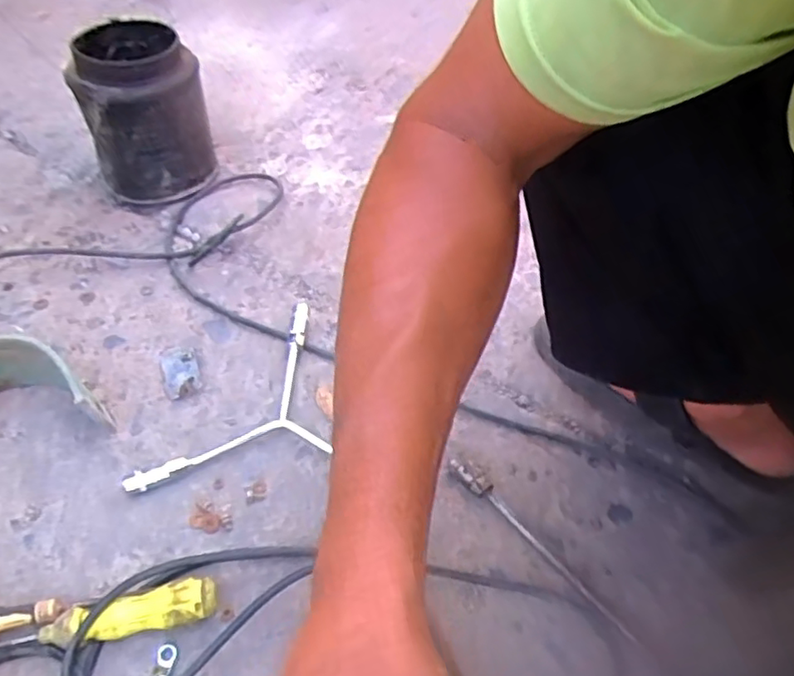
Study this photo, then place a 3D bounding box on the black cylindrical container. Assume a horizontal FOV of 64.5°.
[{"bbox_3d":[-0.292,-0.258,0.742,0.128,0.175,0.114,-15,52,-15],"label":"black cylindrical container"}]

